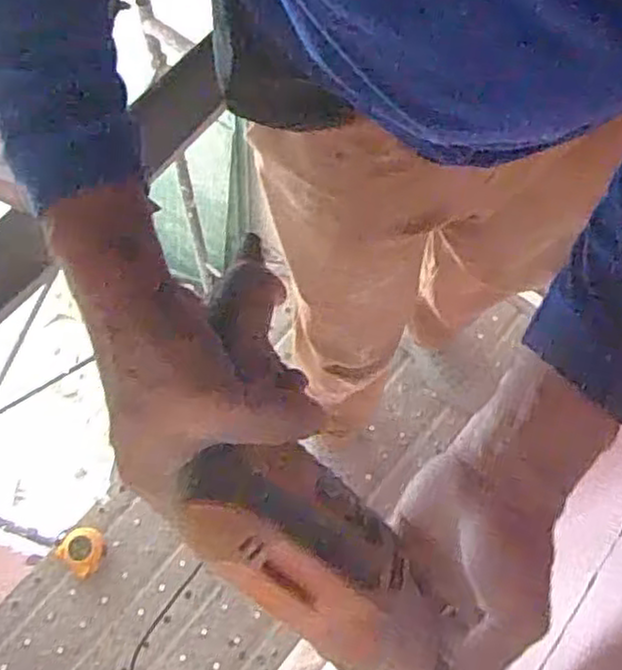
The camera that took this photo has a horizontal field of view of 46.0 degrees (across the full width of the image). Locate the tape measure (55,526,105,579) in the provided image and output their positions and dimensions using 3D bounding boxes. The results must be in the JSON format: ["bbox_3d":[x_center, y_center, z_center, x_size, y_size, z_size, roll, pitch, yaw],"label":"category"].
[{"bbox_3d":[-0.374,0.353,1.203,0.069,0.047,0.068,0,68,0],"label":"tape measure"}]

